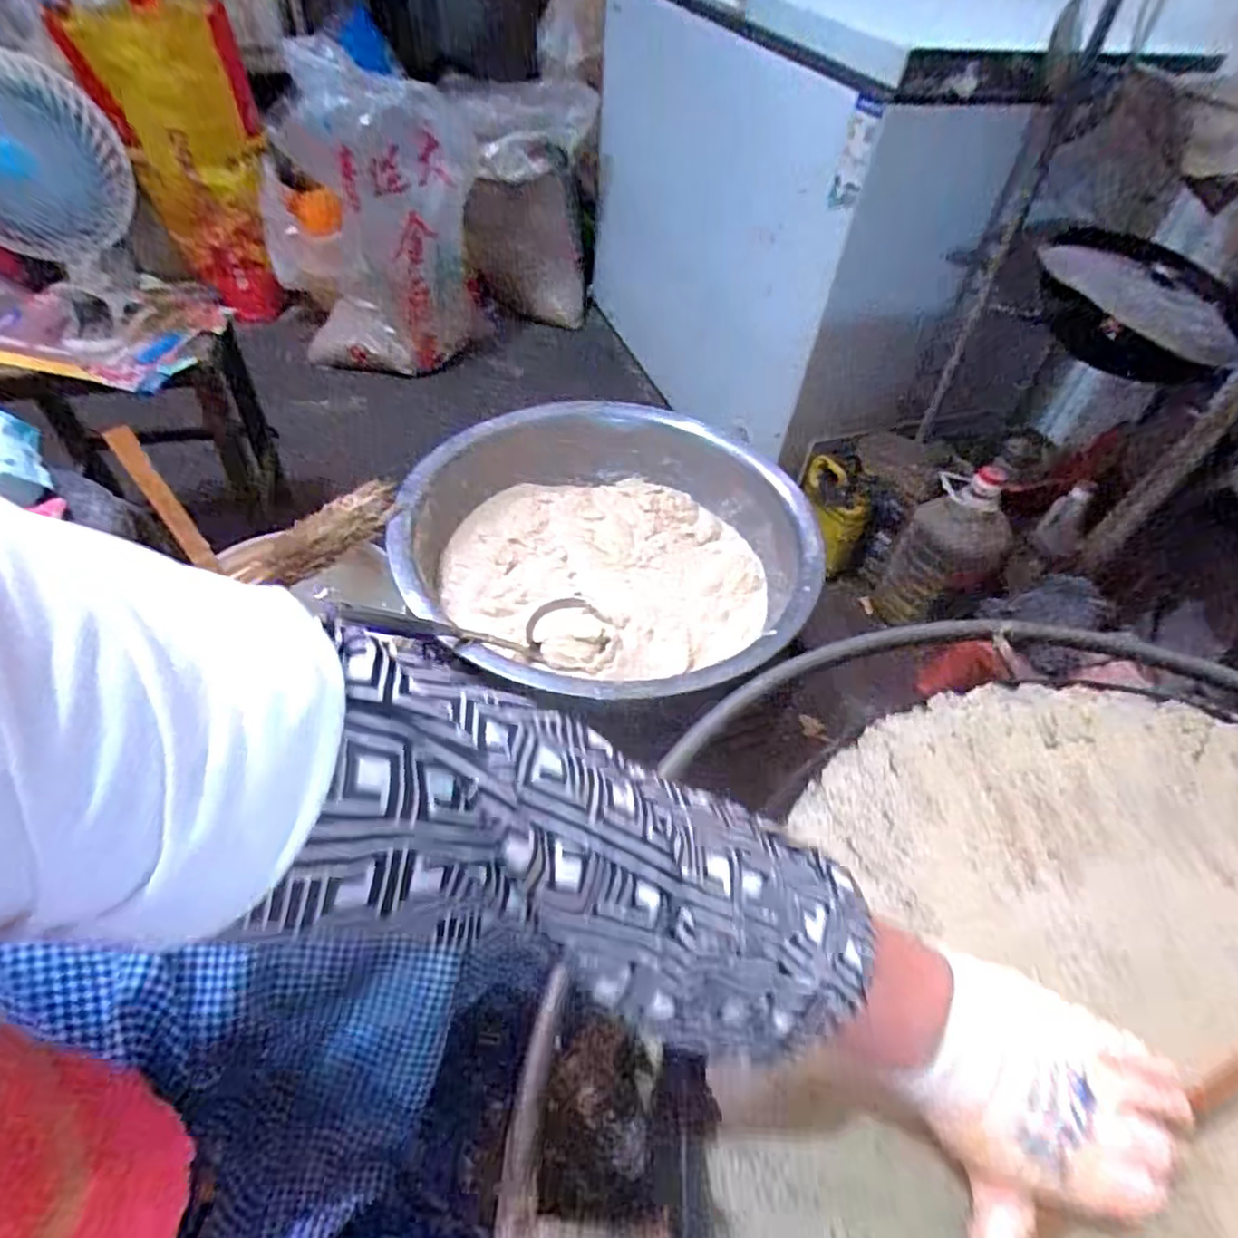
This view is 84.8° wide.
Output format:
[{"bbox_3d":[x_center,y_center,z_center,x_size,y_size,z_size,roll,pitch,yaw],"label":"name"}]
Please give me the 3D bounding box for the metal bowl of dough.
[{"bbox_3d":[0.002,-0.114,0.936,0.529,0.144,0.442,24,50,14],"label":"metal bowl of dough"}]

